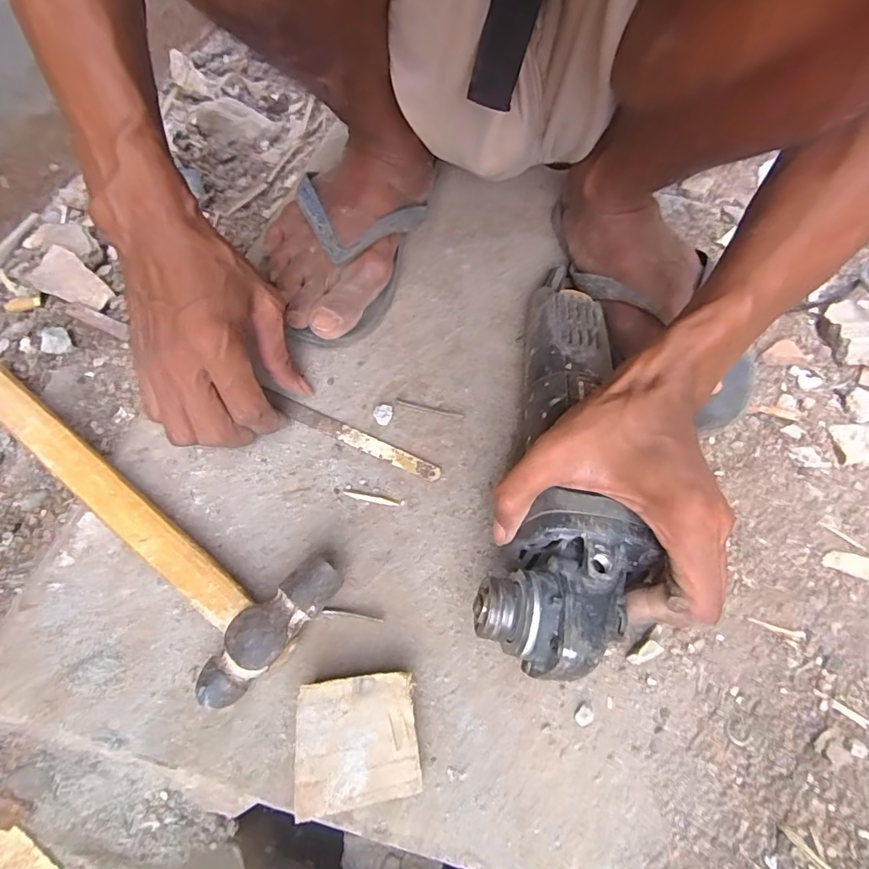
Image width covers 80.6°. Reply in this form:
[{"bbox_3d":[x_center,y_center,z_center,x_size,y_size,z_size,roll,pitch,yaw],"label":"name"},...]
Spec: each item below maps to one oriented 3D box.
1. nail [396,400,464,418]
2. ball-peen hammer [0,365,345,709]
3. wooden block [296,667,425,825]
[{"bbox_3d":[-0.003,-0.019,0.370,0.050,0.004,0.005,13,61,4],"label":"nail"},{"bbox_3d":[-0.191,0.038,0.307,0.286,0.030,0.081,33,64,14],"label":"ball-peen hammer"},{"bbox_3d":[-0.039,0.154,0.259,0.058,0.022,0.055,-5,61,-6],"label":"wooden block"}]

